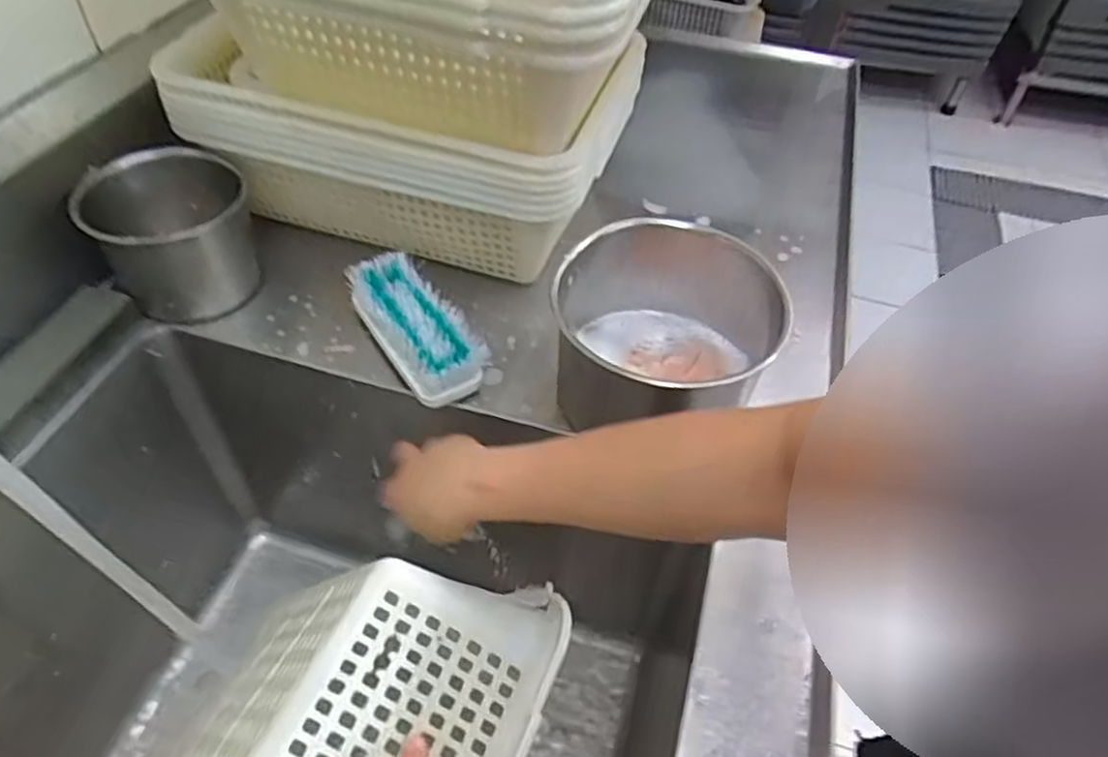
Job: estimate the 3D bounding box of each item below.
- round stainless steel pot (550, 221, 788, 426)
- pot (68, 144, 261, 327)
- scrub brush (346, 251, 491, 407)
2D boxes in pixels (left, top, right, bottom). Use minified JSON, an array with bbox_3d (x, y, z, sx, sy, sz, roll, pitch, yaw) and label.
[{"bbox_3d":[0.084,-0.030,0.580,0.171,0.123,0.155,23,52,16],"label":"round stainless steel pot"},{"bbox_3d":[-0.341,-0.129,0.657,0.125,0.100,0.122,2,49,-2],"label":"pot"},{"bbox_3d":[-0.123,-0.049,0.630,0.062,0.041,0.163,-28,56,-25],"label":"scrub brush"}]

